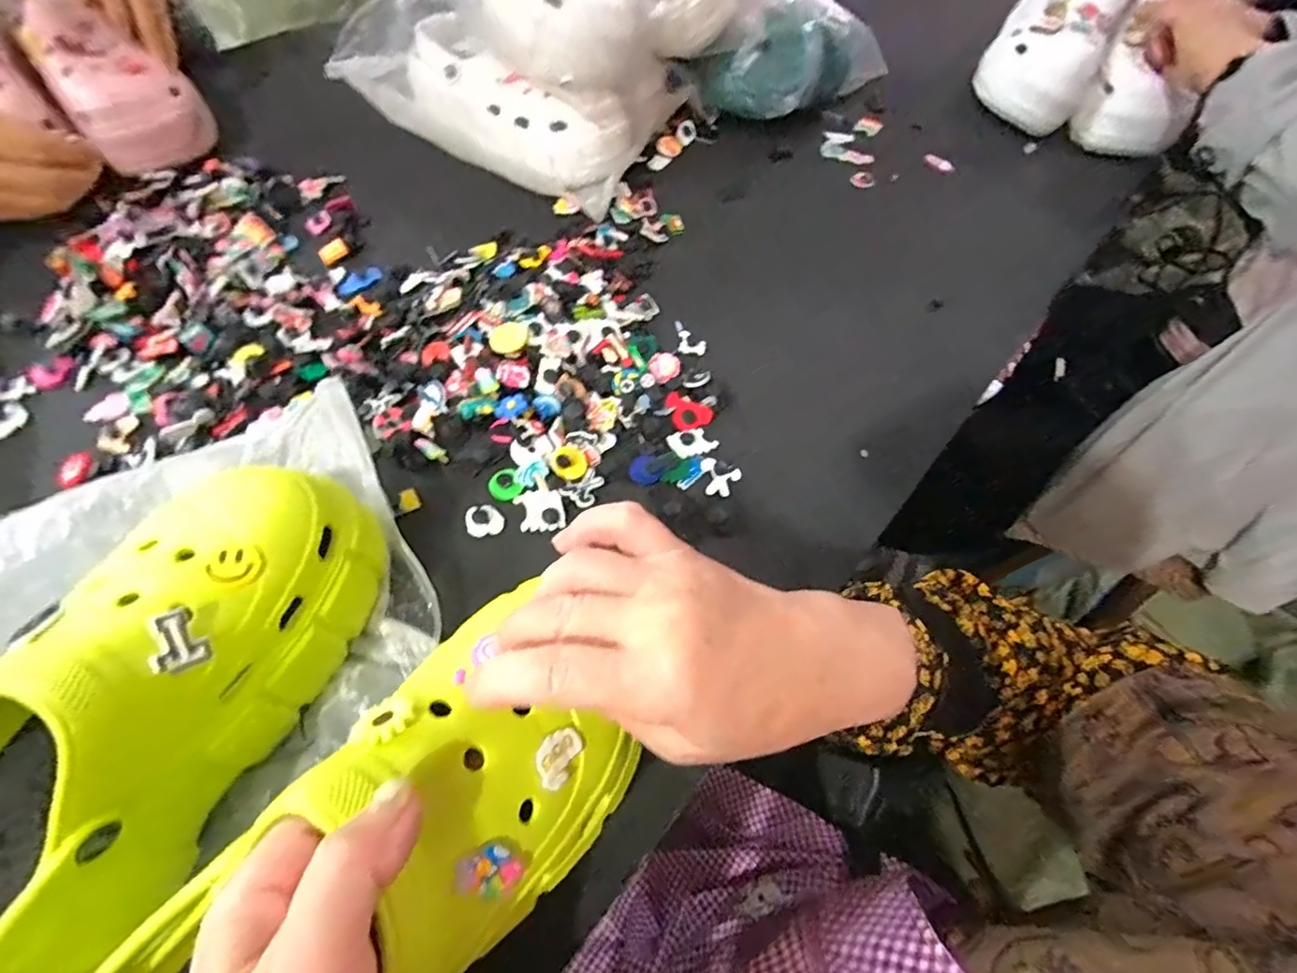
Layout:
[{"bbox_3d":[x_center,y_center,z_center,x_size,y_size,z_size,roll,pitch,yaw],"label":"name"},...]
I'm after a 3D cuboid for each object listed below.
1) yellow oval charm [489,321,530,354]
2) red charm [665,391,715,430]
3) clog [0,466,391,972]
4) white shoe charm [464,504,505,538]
[{"bbox_3d":[-0.111,-0.120,0.442,0.032,0.004,0.027,-31,65,-20],"label":"yellow oval charm"},{"bbox_3d":[0.029,-0.057,0.429,0.036,0.011,0.026,26,61,12],"label":"red charm"},{"bbox_3d":[-0.233,0.097,0.253,0.099,0.110,0.243,20,60,9],"label":"clog"},{"bbox_3d":[-0.112,0.023,0.377,0.025,0.006,0.022,-14,61,-11],"label":"white shoe charm"}]

